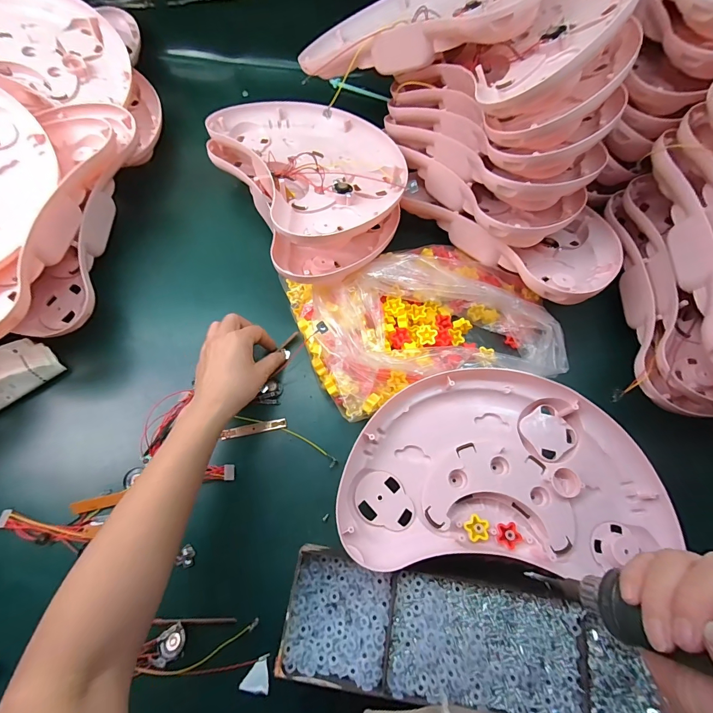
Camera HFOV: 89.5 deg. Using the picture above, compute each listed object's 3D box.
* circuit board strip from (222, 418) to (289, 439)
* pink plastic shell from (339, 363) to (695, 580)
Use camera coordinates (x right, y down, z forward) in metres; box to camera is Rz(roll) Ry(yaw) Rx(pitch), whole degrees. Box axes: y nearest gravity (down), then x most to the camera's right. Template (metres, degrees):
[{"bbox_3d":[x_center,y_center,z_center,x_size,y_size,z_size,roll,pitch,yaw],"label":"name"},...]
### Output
[{"bbox_3d":[-0.124,0.089,0.445,0.075,0.004,0.013,-10,67,-8],"label":"circuit board strip"},{"bbox_3d":[0.151,0.122,0.399,0.332,0.046,0.212,3,66,-2],"label":"pink plastic shell"}]

